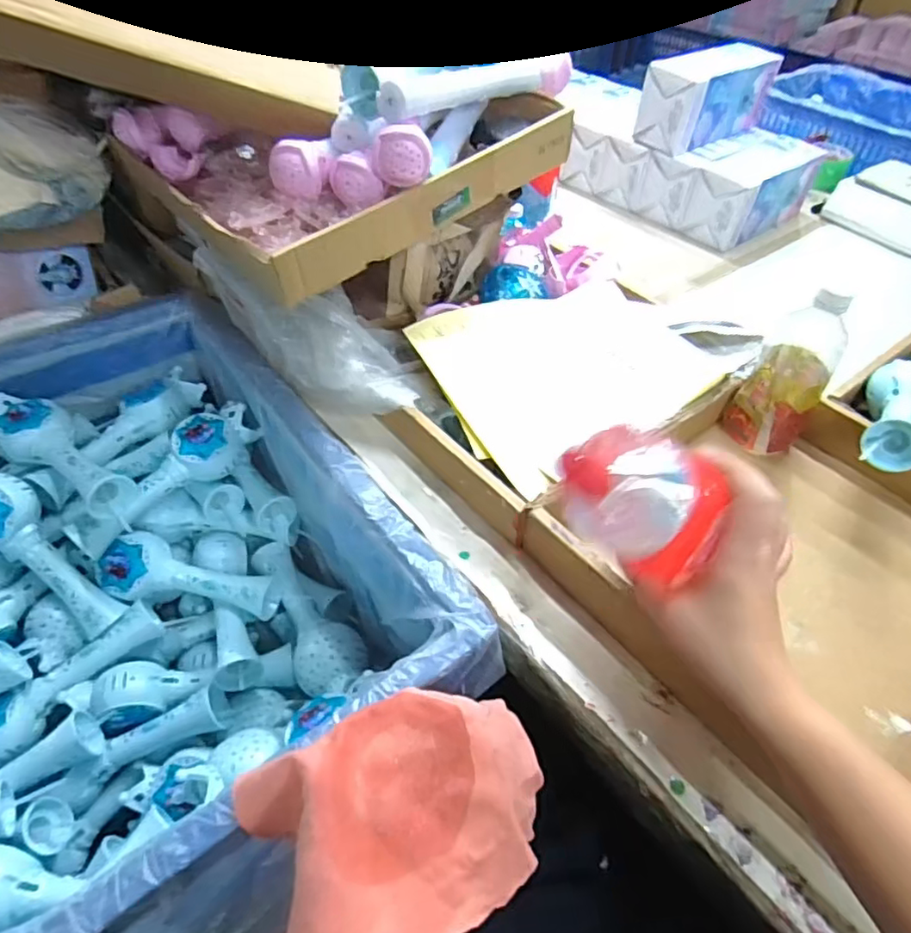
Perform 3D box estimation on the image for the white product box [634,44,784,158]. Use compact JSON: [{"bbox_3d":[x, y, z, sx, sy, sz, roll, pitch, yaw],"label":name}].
[{"bbox_3d":[0.411,-0.602,0.994,0.238,0.111,0.092,-28,54,-27],"label":"white product box"}]

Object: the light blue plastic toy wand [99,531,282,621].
[{"bbox_3d":[-0.300,0.123,0.694,0.192,0.057,0.071,7,46,3],"label":"light blue plastic toy wand"}]

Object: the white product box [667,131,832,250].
[{"bbox_3d":[0.483,-0.461,1.010,0.225,0.102,0.114,-28,54,-27],"label":"white product box"}]

